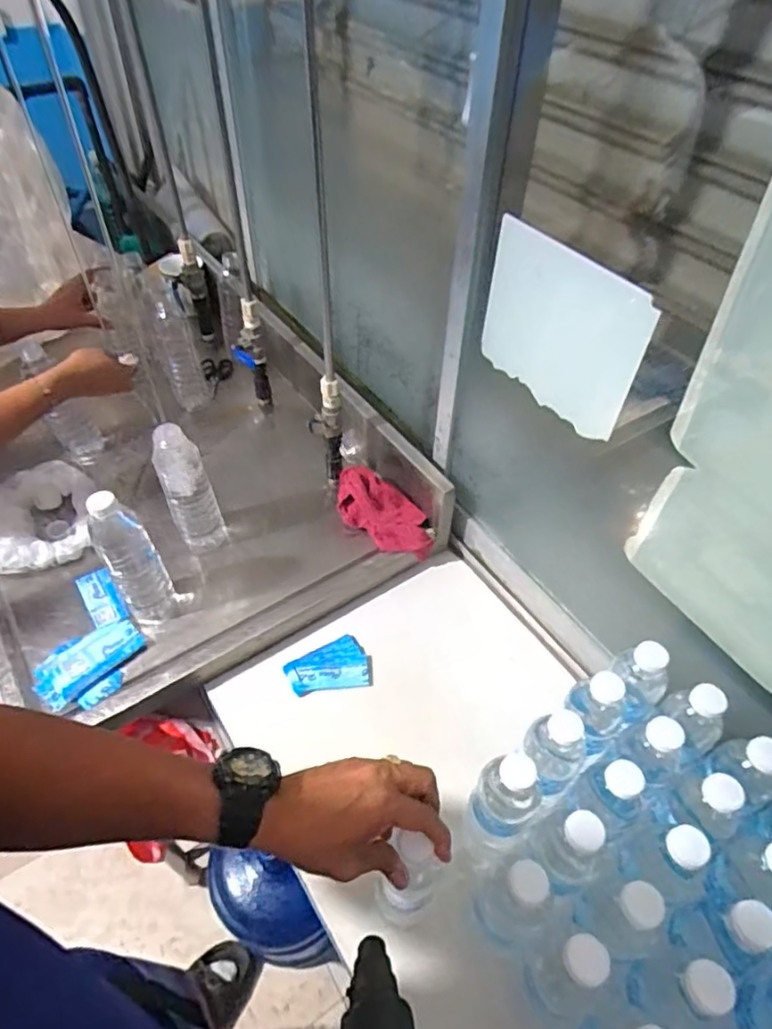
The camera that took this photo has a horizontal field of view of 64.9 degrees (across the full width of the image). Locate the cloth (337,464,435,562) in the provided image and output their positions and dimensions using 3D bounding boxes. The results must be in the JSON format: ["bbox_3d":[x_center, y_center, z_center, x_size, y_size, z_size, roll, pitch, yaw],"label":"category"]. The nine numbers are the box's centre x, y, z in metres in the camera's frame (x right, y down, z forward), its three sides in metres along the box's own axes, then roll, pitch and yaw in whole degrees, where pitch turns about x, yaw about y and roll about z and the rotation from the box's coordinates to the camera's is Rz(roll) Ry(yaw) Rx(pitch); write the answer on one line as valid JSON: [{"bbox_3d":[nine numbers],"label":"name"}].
[{"bbox_3d":[-0.007,0.000,0.923,0.180,0.046,0.081,43,58,6],"label":"cloth"}]

